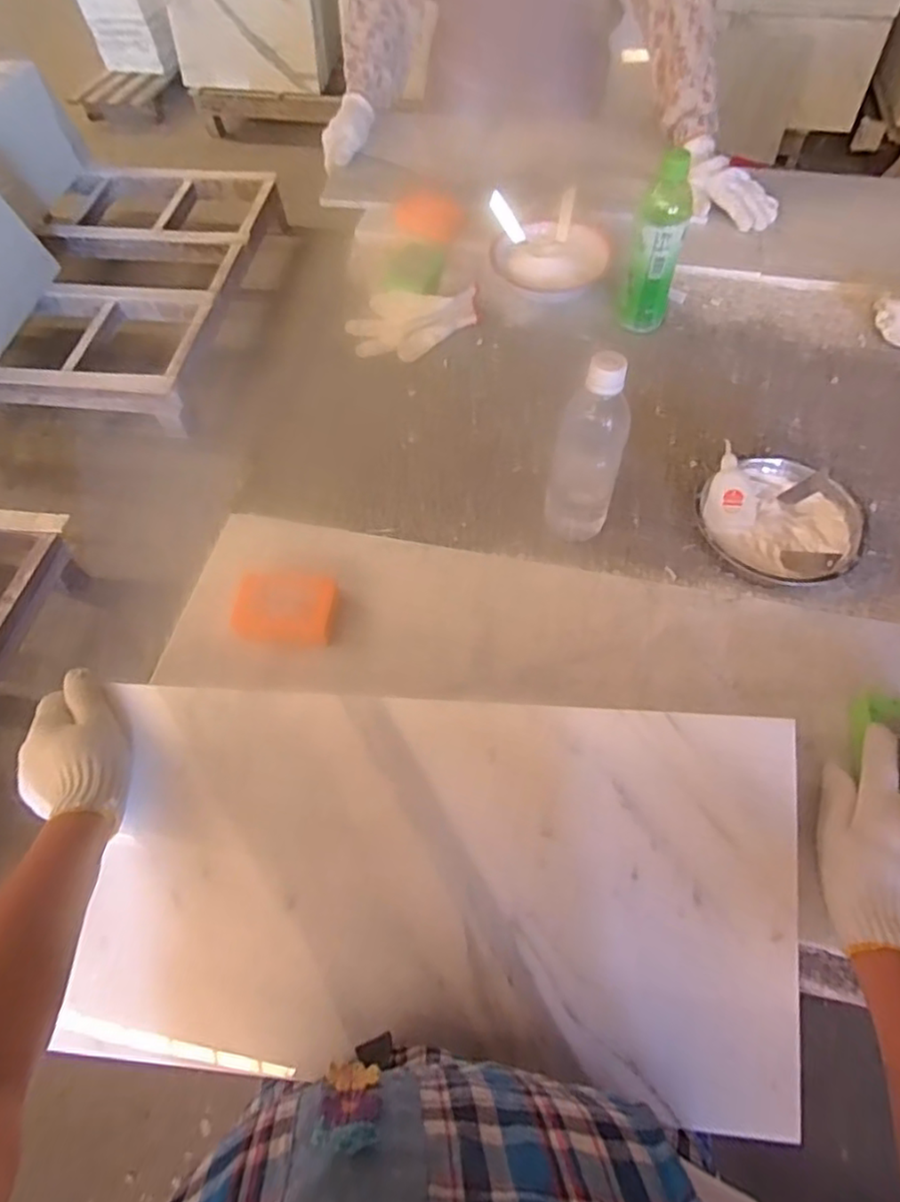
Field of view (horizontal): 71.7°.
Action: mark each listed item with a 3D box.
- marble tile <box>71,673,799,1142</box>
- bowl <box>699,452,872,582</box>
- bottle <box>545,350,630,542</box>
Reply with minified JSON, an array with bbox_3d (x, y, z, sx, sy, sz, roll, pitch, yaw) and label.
[{"bbox_3d":[-0.016,0.231,0.495,0.548,0.014,0.291,3,85,6],"label":"marble tile"},{"bbox_3d":[0.340,-0.082,0.648,0.153,0.062,0.146,-1,60,2],"label":"bowl"},{"bbox_3d":[0.131,-0.136,0.600,0.055,0.203,0.061,-35,64,-16],"label":"bottle"}]

